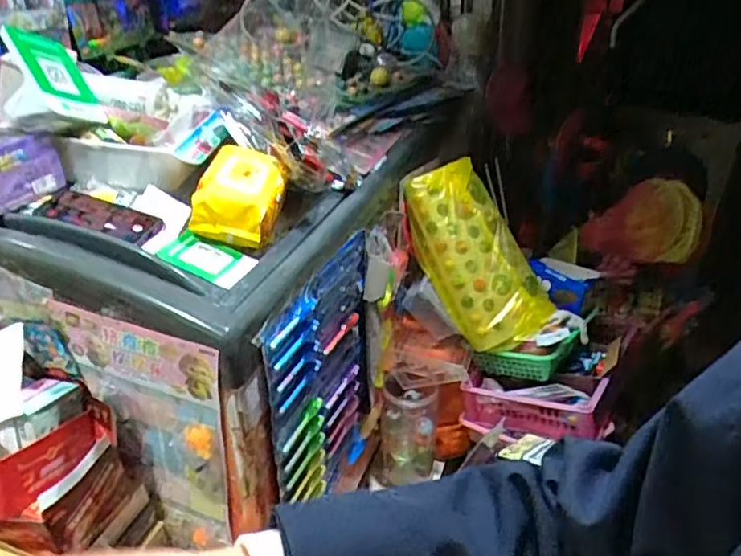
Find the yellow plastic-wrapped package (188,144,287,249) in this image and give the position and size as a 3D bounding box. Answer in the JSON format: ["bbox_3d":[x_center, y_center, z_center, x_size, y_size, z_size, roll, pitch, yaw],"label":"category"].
[{"bbox_3d":[-0.198,-0.132,0.965,0.122,0.084,0.176,1,32,3],"label":"yellow plastic-wrapped package"}]

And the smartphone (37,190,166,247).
[{"bbox_3d":[-0.389,-0.089,0.903,0.159,0.016,0.086,17,32,-2],"label":"smartphone"}]

